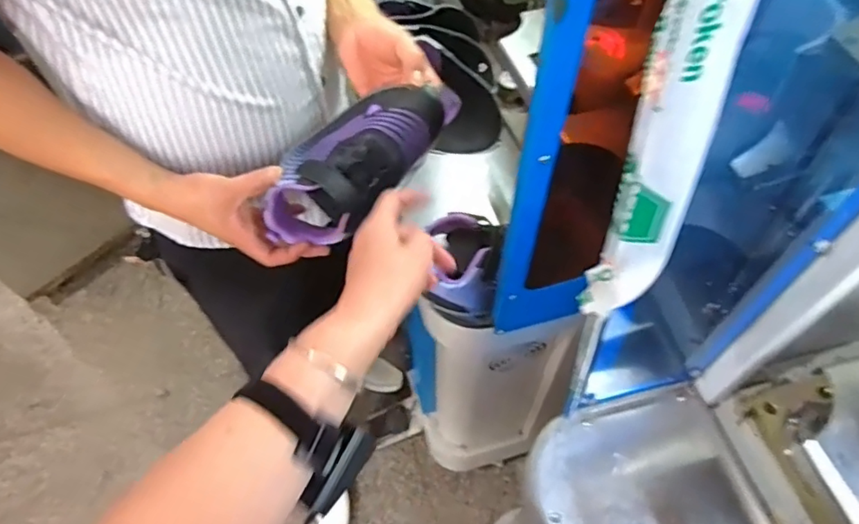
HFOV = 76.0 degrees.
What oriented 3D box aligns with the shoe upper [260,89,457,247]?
[{"bbox_3d":[-0.075,-0.110,0.616,0.238,0.089,0.102,-38,59,10],"label":"shoe upper"}]

